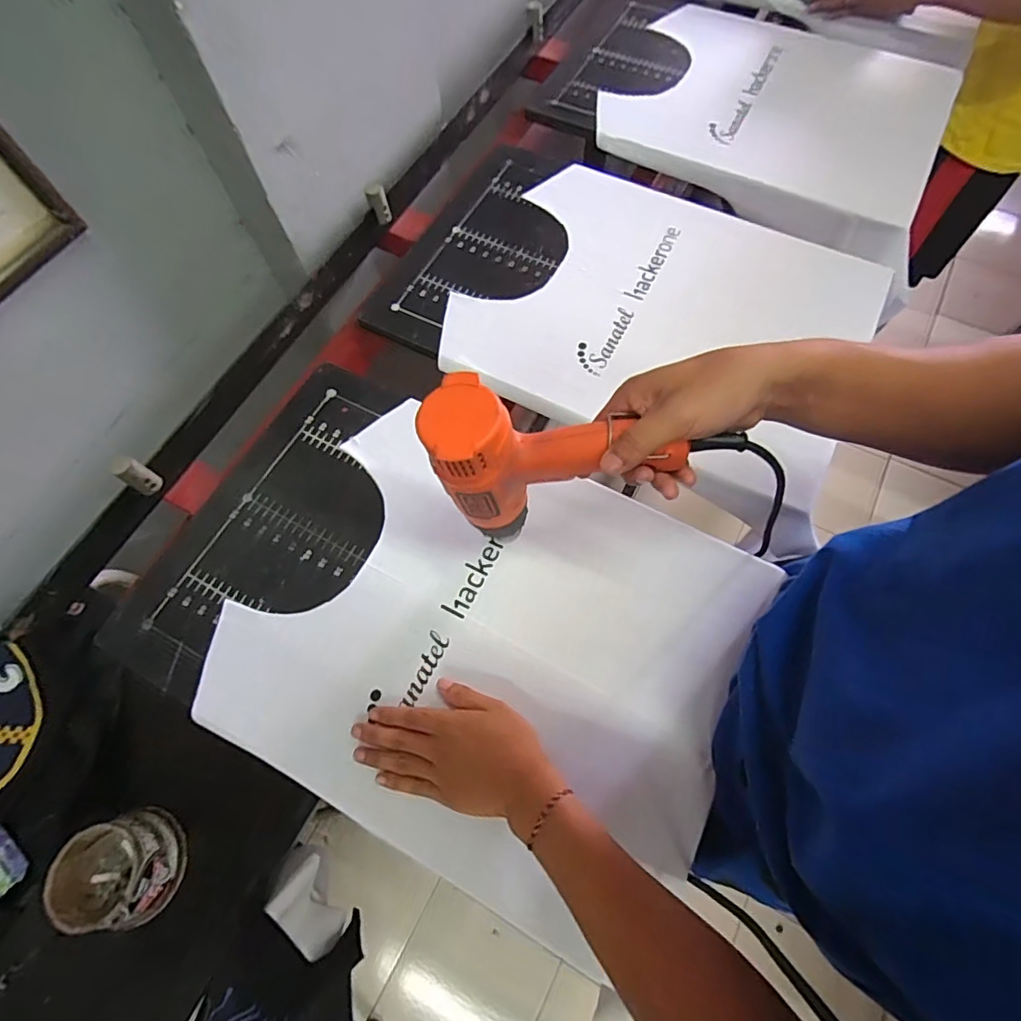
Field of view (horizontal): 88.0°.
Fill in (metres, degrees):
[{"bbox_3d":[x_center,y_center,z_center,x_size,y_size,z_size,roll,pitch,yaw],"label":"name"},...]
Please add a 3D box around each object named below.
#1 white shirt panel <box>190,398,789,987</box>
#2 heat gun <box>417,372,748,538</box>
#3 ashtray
[{"bbox_3d":[-0.023,0.124,0.530,0.469,0.027,0.391,24,69,12],"label":"white shirt panel"},{"bbox_3d":[0.049,-0.039,0.407,0.212,0.134,0.064,-2,66,1],"label":"heat gun"},{"bbox_3d":[-0.384,0.353,0.514,0.104,0.068,0.099,-15,68,-5],"label":"ashtray"}]

